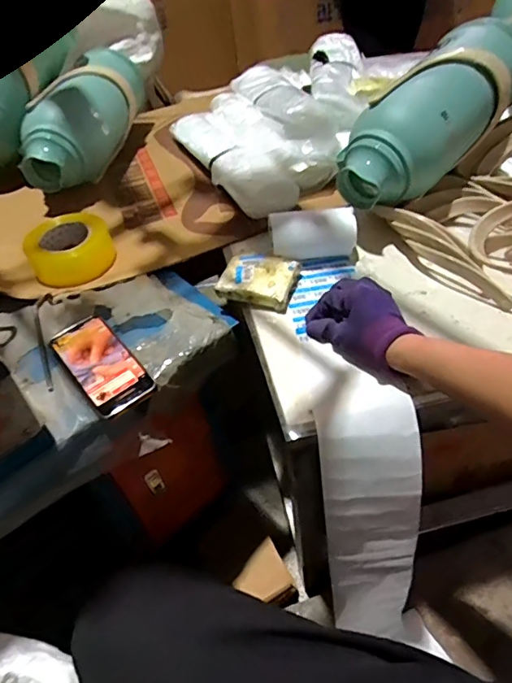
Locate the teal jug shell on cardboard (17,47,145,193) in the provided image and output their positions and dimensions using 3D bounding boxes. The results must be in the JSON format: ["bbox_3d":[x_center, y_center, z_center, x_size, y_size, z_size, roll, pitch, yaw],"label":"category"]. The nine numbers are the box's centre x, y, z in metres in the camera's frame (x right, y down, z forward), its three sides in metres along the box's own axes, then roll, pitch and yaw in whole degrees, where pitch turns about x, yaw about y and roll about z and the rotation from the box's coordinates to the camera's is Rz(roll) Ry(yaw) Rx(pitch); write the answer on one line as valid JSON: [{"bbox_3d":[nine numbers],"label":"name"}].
[{"bbox_3d":[-0.324,-0.422,0.954,0.120,0.162,0.347,9,50,14],"label":"teal jug shell on cardboard"}]

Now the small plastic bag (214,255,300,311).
[{"bbox_3d":[0.004,-0.087,0.696,0.100,0.031,0.088,11,50,16],"label":"small plastic bag"}]

